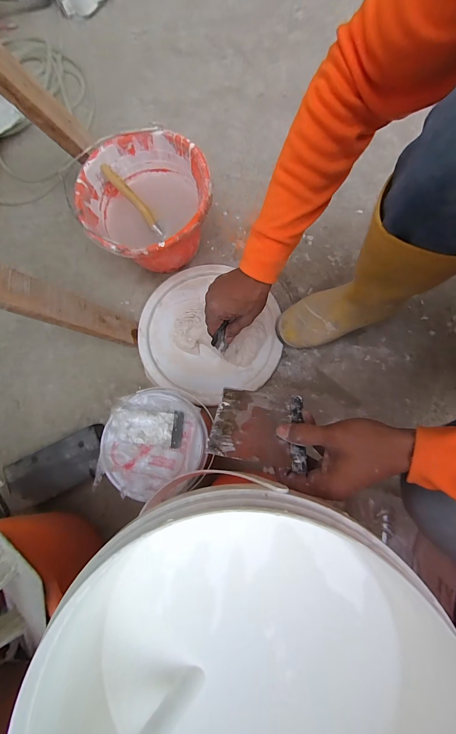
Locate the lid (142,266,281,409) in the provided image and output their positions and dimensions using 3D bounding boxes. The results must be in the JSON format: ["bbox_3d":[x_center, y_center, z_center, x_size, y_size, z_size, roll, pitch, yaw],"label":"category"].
[{"bbox_3d":[-0.035,-0.075,0.605,0.288,0.024,0.270,0,80,1],"label":"lid"}]

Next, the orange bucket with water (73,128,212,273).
[{"bbox_3d":[-0.147,-0.299,0.574,0.235,0.132,0.240,0,80,1],"label":"orange bucket with water"}]

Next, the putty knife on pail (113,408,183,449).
[{"bbox_3d":[-0.117,0.089,0.430,0.099,0.008,0.049,4,80,2],"label":"putty knife on pail"}]

